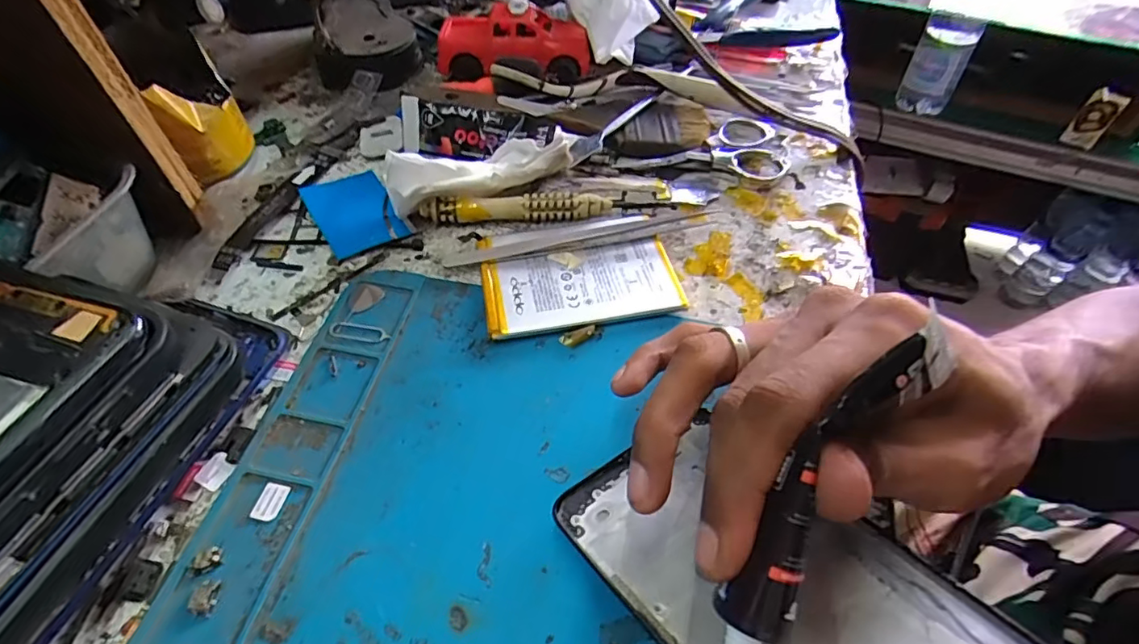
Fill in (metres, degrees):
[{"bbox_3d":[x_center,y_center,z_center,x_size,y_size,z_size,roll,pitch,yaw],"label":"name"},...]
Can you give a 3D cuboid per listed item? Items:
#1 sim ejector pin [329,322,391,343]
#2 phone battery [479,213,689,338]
[{"bbox_3d":[-0.089,0.004,0.233,0.026,0.004,0.009,8,54,4],"label":"sim ejector pin"},{"bbox_3d":[0.003,-0.024,0.251,0.085,0.006,0.064,-9,54,-7],"label":"phone battery"}]

